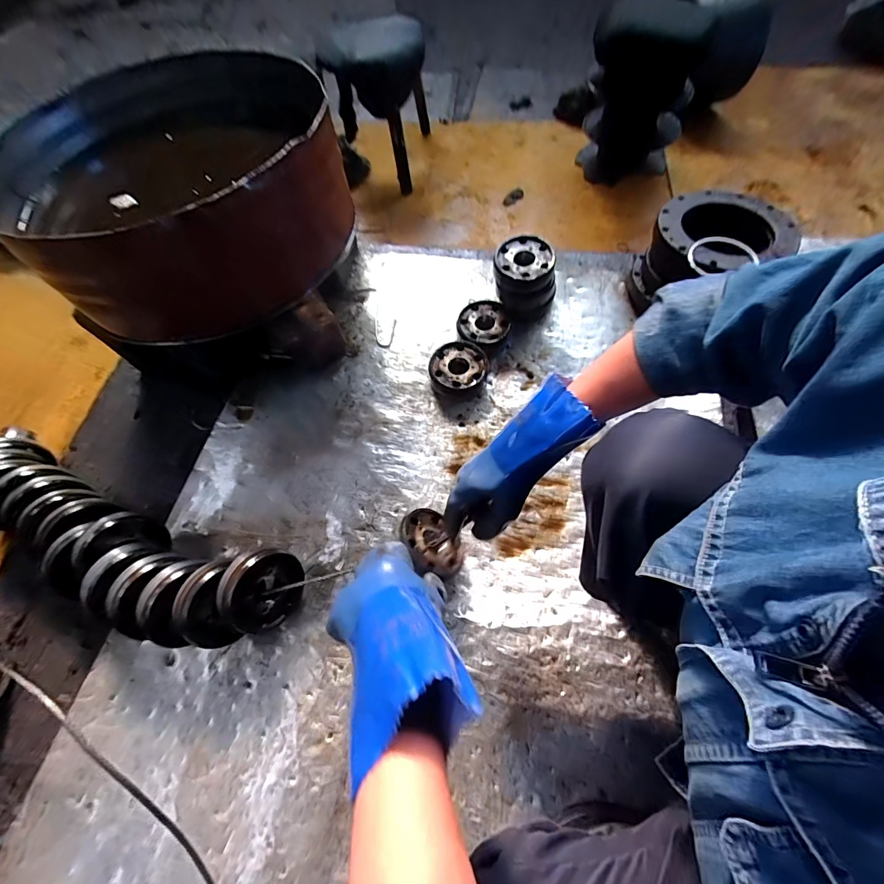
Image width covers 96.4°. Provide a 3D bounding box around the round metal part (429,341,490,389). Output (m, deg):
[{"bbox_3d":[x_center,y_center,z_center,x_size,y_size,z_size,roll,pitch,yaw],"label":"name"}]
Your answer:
[{"bbox_3d":[0.037,-0.155,0.832,0.124,0.054,0.096,-3,64,2],"label":"round metal part"}]

